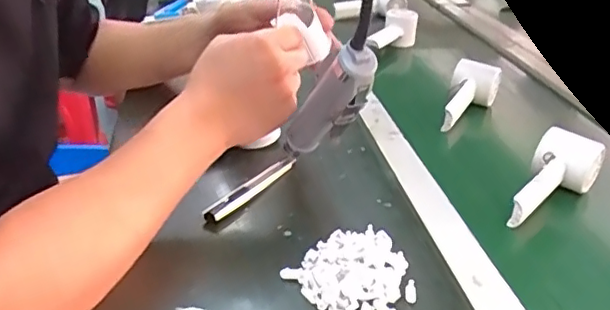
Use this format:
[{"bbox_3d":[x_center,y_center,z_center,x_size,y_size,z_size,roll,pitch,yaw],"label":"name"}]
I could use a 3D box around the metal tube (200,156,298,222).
[{"bbox_3d":[-0.054,0.034,0.605,0.014,0.015,0.140,19,30,27],"label":"metal tube"}]

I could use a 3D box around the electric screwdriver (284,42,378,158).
[{"bbox_3d":[0.014,-0.035,0.553,0.029,0.207,0.038,-9,73,-22],"label":"electric screwdriver"}]

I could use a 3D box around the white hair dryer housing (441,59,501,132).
[{"bbox_3d":[0.217,-0.077,0.828,0.060,0.054,0.153,21,45,31],"label":"white hair dryer housing"}]

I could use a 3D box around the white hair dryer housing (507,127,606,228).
[{"bbox_3d":[0.256,0.034,0.605,0.062,0.076,0.128,20,31,28],"label":"white hair dryer housing"}]

